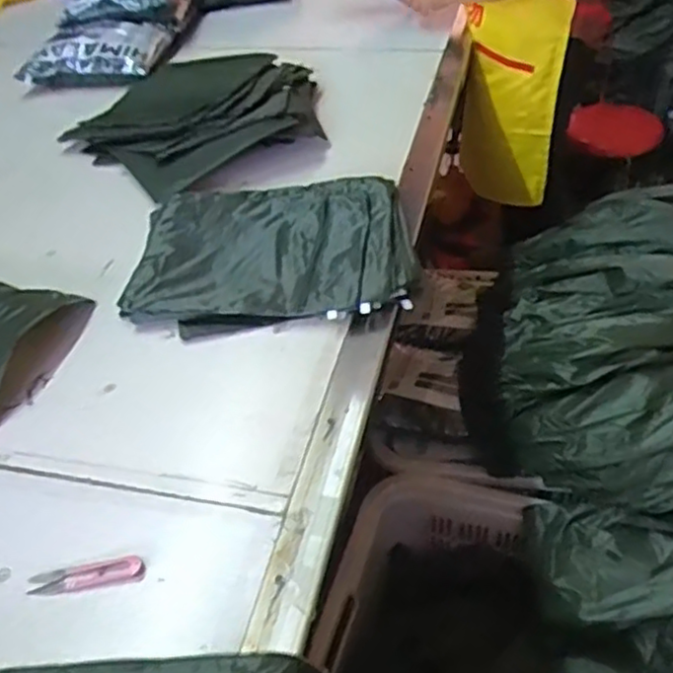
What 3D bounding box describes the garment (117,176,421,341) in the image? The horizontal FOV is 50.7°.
[{"bbox_3d":[-0.087,-0.124,0.998,0.382,0.041,0.331,-4,42,2],"label":"garment"}]

